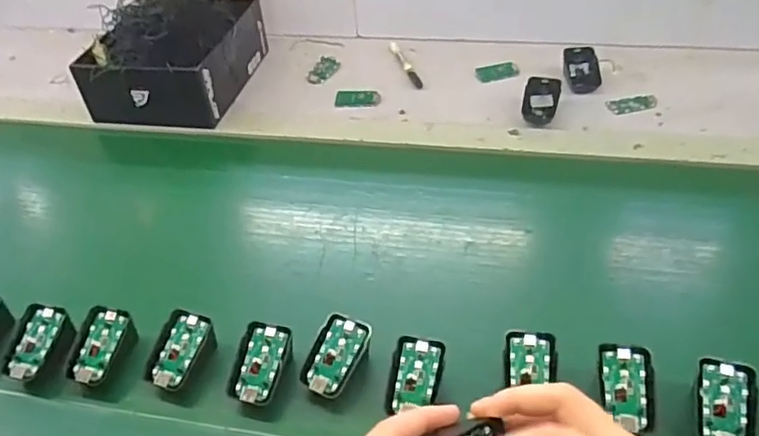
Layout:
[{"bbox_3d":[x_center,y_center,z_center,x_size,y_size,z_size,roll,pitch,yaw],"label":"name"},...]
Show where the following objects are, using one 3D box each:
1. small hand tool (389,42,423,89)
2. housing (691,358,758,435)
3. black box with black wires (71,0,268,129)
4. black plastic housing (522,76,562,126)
[{"bbox_3d":[0.039,-0.237,0.912,0.014,0.006,0.144,-13,43,-8],"label":"small hand tool"},{"bbox_3d":[0.263,0.142,0.458,0.042,0.012,0.070,8,62,19],"label":"housing"},{"bbox_3d":[-0.295,-0.252,0.865,0.192,0.145,0.240,5,44,12],"label":"black box with black wires"},{"bbox_3d":[0.212,-0.153,0.787,0.047,0.037,0.061,7,44,14],"label":"black plastic housing"}]

